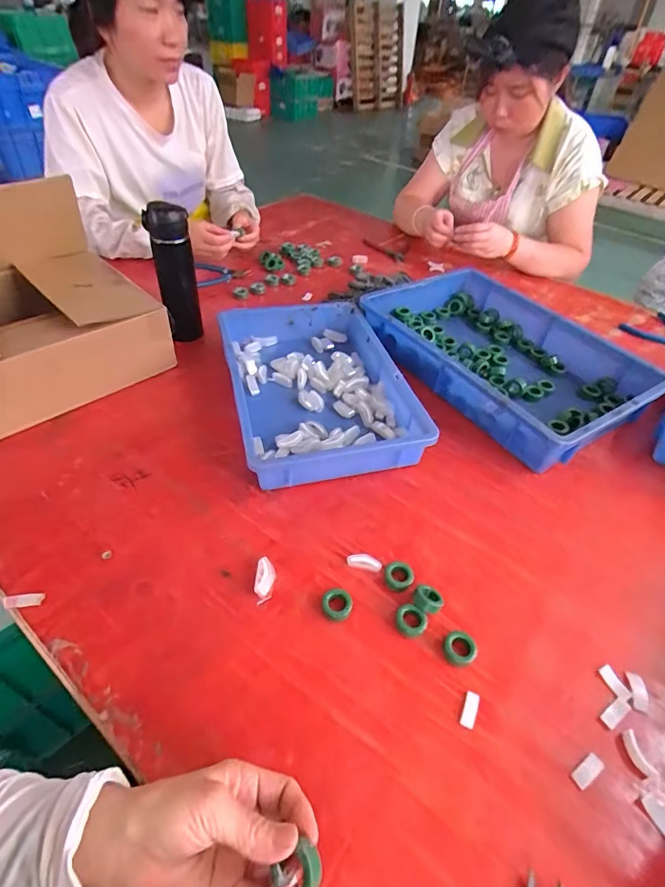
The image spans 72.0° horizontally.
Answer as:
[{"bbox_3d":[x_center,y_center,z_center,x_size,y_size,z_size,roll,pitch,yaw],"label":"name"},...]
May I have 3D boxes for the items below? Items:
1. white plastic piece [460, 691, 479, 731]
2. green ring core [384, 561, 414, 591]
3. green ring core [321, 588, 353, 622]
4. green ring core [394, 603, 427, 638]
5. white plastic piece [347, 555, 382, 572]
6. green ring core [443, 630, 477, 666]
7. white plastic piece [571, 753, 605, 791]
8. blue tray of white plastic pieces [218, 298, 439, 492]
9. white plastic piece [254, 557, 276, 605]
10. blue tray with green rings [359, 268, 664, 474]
[{"bbox_3d":[0.124,0.238,0.411,0.012,0.004,0.031,21,46,14],"label":"white plastic piece"},{"bbox_3d":[0.072,0.144,0.494,0.031,0.011,0.030,3,44,-3],"label":"green ring core"},{"bbox_3d":[0.004,0.165,0.468,0.031,0.012,0.030,3,44,-3],"label":"green ring core"},{"bbox_3d":[0.079,0.177,0.457,0.030,0.015,0.026,21,46,14],"label":"green ring core"},{"bbox_3d":[0.035,0.131,0.504,0.037,0.010,0.014,12,44,5],"label":"white plastic piece"},{"bbox_3d":[0.123,0.198,0.443,0.030,0.013,0.029,3,44,-3],"label":"green ring core"},{"bbox_3d":[0.214,0.273,0.382,0.033,0.004,0.014,-21,50,-26],"label":"white plastic piece"},{"bbox_3d":[-0.029,-0.096,0.692,0.237,0.061,0.362,-8,46,-15],"label":"blue tray of white plastic pieces"},{"bbox_3d":[-0.071,0.144,0.482,0.020,0.011,0.047,4,44,-3],"label":"white plastic piece"},{"bbox_3d":[0.282,-0.150,0.771,0.294,0.072,0.432,-22,51,-26],"label":"blue tray with green rings"}]

